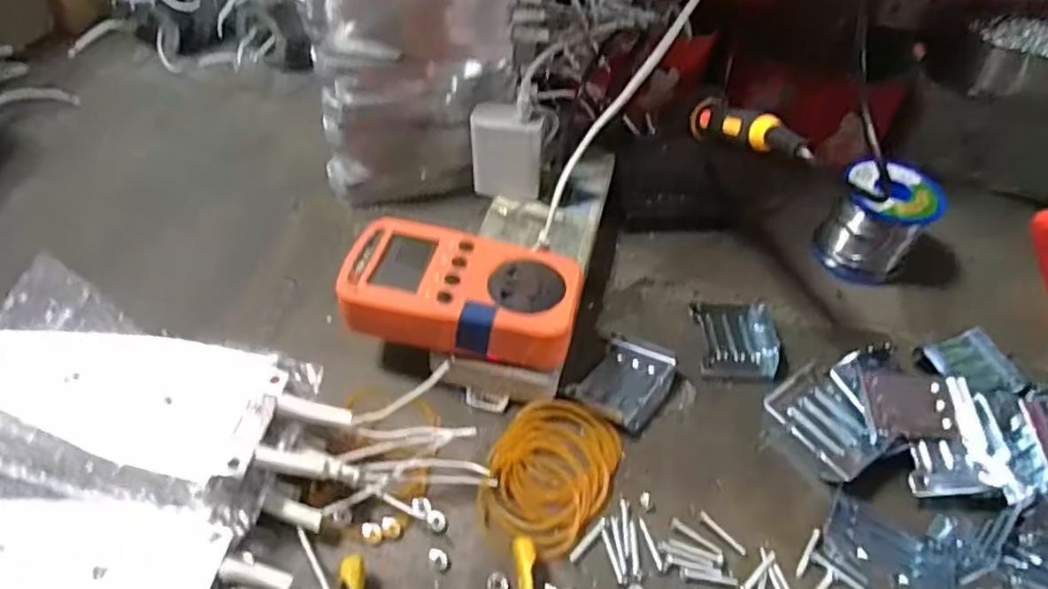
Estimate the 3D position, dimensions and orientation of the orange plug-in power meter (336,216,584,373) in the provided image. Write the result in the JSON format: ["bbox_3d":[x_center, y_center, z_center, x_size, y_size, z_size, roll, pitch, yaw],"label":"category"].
[{"bbox_3d":[-0.034,-0.001,0.366,0.125,0.026,0.076,10,49,4],"label":"orange plug-in power meter"}]

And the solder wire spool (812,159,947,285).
[{"bbox_3d":[0.255,-0.055,0.478,0.062,0.065,0.060,31,53,20],"label":"solder wire spool"}]

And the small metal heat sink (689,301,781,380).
[{"bbox_3d":[0.136,0.028,0.424,0.048,0.015,0.059,4,48,-2],"label":"small metal heat sink"}]

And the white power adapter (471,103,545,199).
[{"bbox_3d":[-0.012,-0.097,0.452,0.046,0.057,0.032,4,48,-2],"label":"white power adapter"}]

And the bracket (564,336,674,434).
[{"bbox_3d":[0.060,0.052,0.392,0.047,0.015,0.057,33,54,22],"label":"bracket"}]

